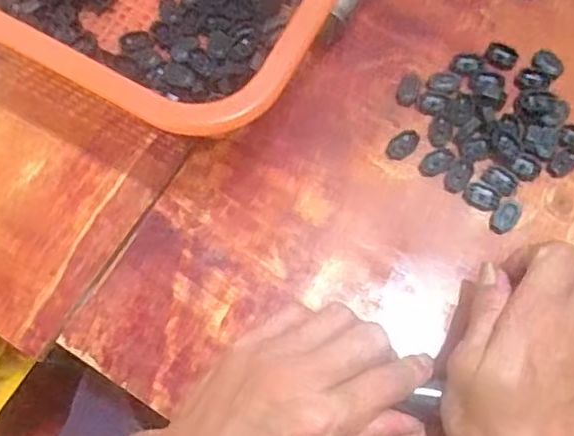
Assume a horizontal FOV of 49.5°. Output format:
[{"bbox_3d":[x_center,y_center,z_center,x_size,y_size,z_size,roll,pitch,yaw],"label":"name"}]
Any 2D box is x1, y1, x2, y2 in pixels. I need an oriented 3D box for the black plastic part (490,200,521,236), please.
[{"bbox_3d":[0.135,-0.001,0.382,0.015,0.006,0.023,34,77,10],"label":"black plastic part"}]

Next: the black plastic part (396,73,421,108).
[{"bbox_3d":[0.081,-0.086,0.412,0.014,0.004,0.025,20,75,7],"label":"black plastic part"}]

